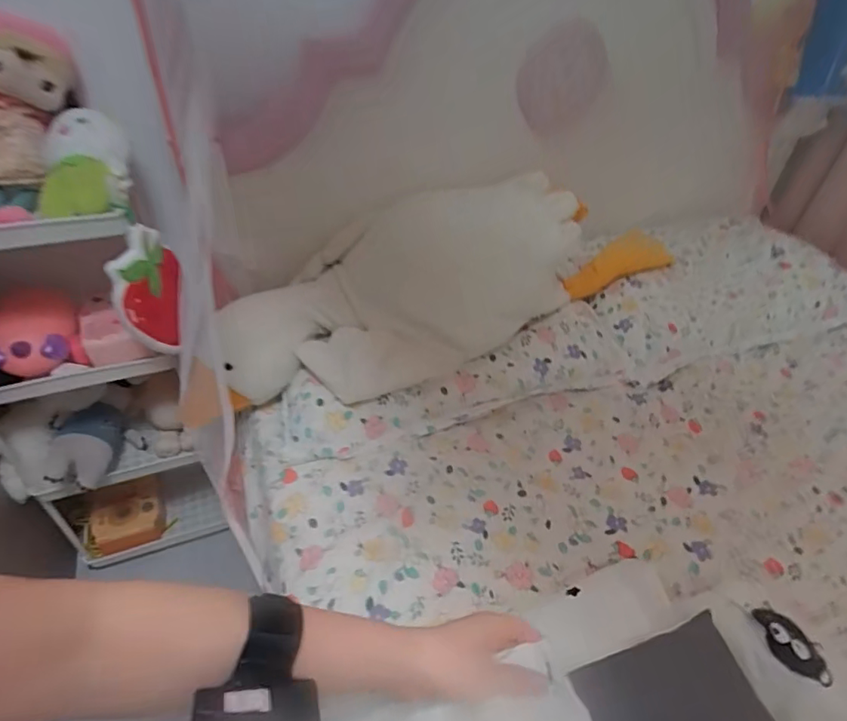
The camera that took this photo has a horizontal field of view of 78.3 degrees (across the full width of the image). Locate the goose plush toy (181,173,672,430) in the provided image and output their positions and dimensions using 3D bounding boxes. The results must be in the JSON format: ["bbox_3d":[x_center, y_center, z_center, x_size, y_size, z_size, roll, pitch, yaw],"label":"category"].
[{"bbox_3d":[0.081,-0.195,1.065,1.022,0.233,0.308,-20,47,-23],"label":"goose plush toy"}]

